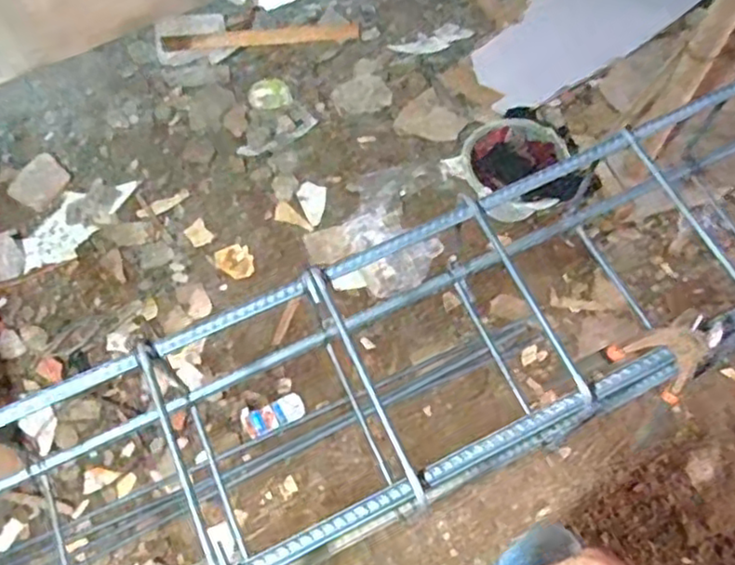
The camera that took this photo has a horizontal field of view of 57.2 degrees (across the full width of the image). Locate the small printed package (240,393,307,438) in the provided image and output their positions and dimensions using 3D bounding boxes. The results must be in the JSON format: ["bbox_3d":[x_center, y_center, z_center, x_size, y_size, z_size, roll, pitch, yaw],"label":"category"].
[{"bbox_3d":[-0.204,0.286,1.469,0.135,0.014,0.063,-22,65,-10],"label":"small printed package"}]

